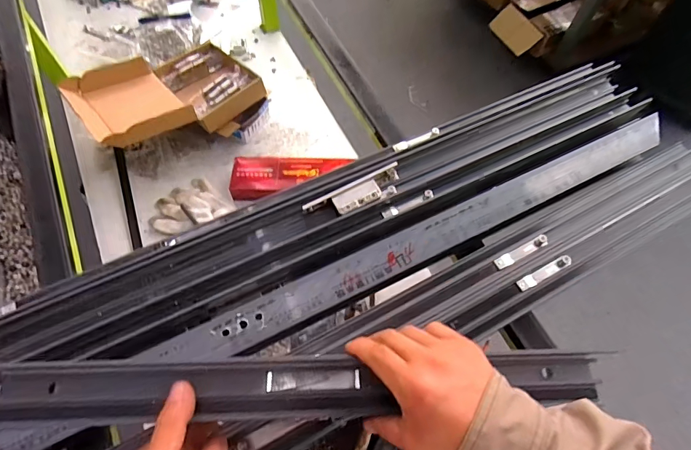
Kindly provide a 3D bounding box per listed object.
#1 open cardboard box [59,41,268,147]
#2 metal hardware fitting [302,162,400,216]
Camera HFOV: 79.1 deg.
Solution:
[{"bbox_3d":[-0.401,-0.305,0.944,0.369,0.110,0.278,-32,68,-17],"label":"open cardboard box"},{"bbox_3d":[0.016,-0.043,0.617,0.153,0.031,0.040,-25,66,-15],"label":"metal hardware fitting"}]

